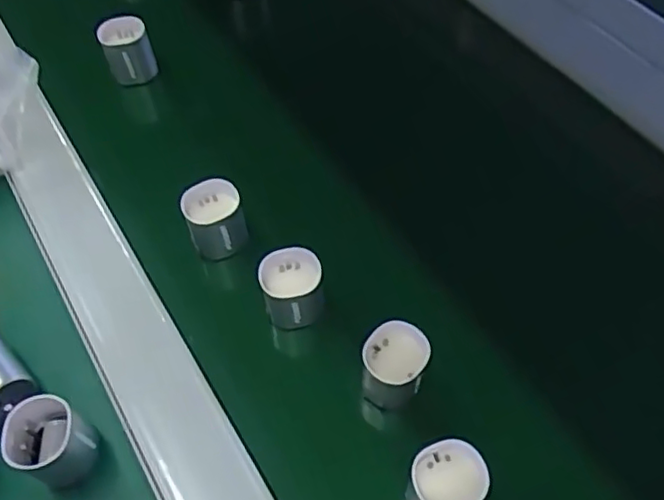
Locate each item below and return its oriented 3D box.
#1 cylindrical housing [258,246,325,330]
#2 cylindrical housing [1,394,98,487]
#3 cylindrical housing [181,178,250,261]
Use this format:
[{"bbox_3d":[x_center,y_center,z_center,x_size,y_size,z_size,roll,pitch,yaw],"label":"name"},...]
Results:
[{"bbox_3d":[-0.020,0.021,0.324,0.031,0.037,0.028,-15,61,-8],"label":"cylindrical housing"},{"bbox_3d":[-0.121,0.083,0.274,0.027,0.035,0.030,24,63,14],"label":"cylindrical housing"},{"bbox_3d":[-0.063,-0.016,0.346,0.030,0.036,0.028,0,60,0],"label":"cylindrical housing"}]

